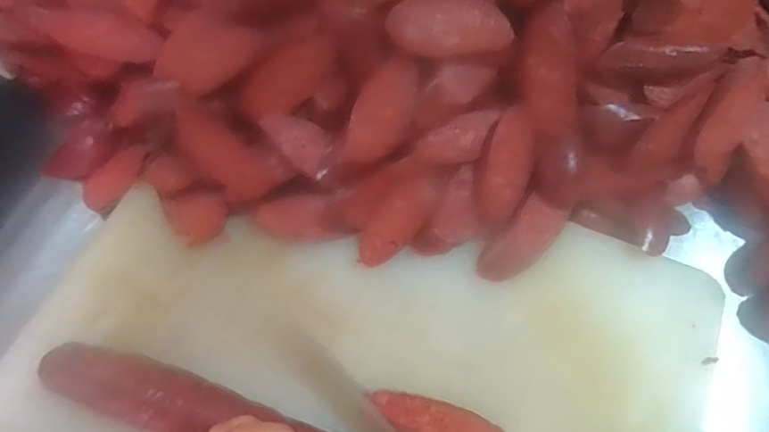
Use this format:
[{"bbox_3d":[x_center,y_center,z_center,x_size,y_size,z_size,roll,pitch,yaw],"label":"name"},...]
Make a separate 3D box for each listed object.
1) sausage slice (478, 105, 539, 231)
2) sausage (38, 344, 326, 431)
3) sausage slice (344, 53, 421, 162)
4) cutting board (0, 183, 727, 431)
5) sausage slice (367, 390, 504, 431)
[{"bbox_3d":[0.090,-0.034,0.369,0.033,0.014,0.088,15,95,8],"label":"sausage slice"},{"bbox_3d":[-0.075,0.129,0.292,0.264,0.025,0.039,21,68,6],"label":"sausage"},{"bbox_3d":[-0.002,-0.075,0.366,0.039,0.005,0.077,26,100,1],"label":"sausage slice"},{"bbox_3d":[-0.016,0.090,0.342,0.432,0.020,0.283,21,68,10],"label":"cutting board"},{"bbox_3d":[0.033,0.127,0.308,0.084,0.005,0.036,17,33,6],"label":"sausage slice"}]

